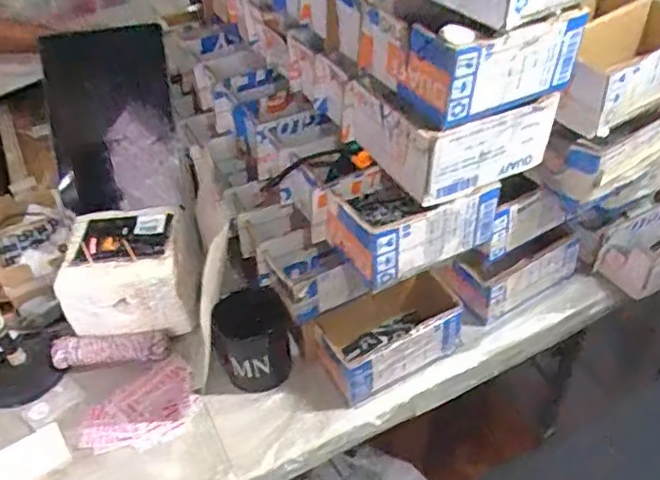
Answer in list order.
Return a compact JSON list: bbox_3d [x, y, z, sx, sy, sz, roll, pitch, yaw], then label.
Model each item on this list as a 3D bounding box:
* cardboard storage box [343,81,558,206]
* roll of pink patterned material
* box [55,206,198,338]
[{"bbox_3d":[0.114,-0.118,0.615,0.160,0.079,0.132,-24,45,-18],"label":"cardboard storage box"},{"bbox_3d":[-0.265,0.133,0.757,0.138,0.029,0.037,-5,43,2],"label":"roll of pink patterned material"},{"bbox_3d":[-0.249,0.043,0.793,0.163,0.122,0.140,-3,43,4],"label":"box"}]

